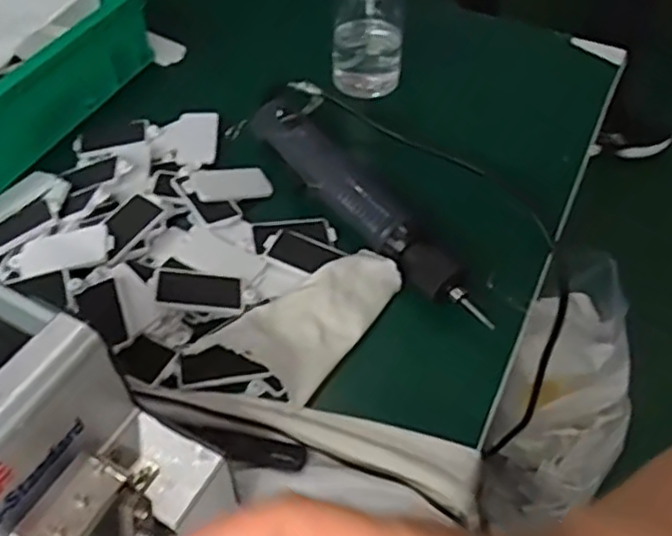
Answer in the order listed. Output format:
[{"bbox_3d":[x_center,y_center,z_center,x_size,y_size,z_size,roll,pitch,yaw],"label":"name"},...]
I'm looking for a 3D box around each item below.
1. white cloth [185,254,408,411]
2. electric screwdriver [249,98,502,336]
[{"bbox_3d":[-0.019,0.026,0.458,0.074,0.030,0.124,29,59,22],"label":"white cloth"},{"bbox_3d":[0.023,-0.052,0.515,0.043,0.032,0.254,-33,58,-21],"label":"electric screwdriver"}]

